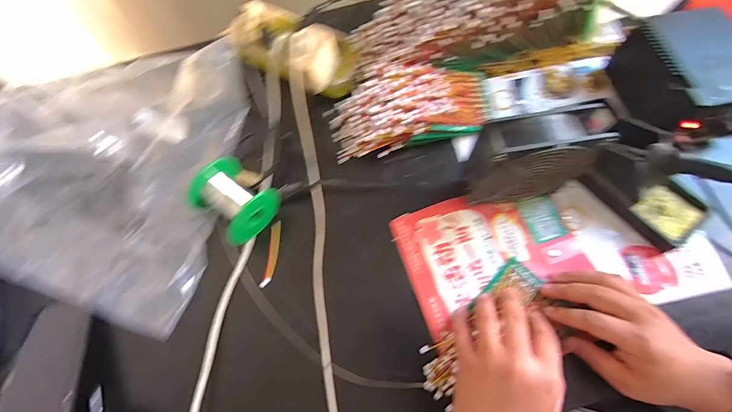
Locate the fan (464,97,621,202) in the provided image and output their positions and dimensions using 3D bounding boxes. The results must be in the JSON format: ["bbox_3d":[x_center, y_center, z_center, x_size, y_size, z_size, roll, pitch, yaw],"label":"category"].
[{"bbox_3d":[0.170,-0.048,0.385,0.124,0.117,0.049,-9,70,-2],"label":"fan"}]

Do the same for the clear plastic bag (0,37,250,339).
[{"bbox_3d":[-0.311,-0.048,0.426,0.274,0.084,0.343,7,70,4],"label":"clear plastic bag"}]

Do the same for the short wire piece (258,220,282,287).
[{"bbox_3d":[-0.112,0.058,0.427,0.013,0.006,0.079,4,70,3],"label":"short wire piece"}]

